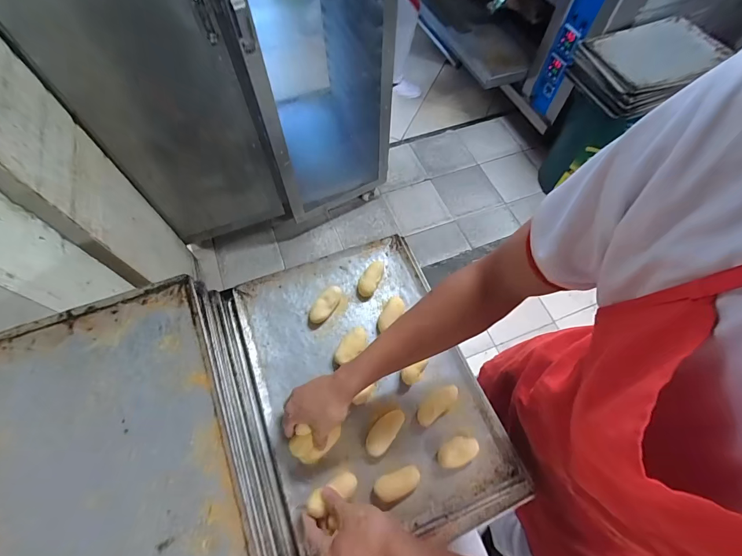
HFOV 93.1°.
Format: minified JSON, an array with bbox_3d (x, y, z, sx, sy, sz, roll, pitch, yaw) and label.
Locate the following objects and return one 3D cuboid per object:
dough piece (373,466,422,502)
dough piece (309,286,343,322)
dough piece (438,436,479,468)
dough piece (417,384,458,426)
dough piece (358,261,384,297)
[{"bbox_3d":[0.038,0.294,0.506,0.067,0.016,0.030,-21,66,-10],"label":"dough piece"},{"bbox_3d":[-0.079,0.048,0.623,0.031,0.023,0.074,32,68,14],"label":"dough piece"},{"bbox_3d":[0.131,0.259,0.526,0.062,0.014,0.034,-20,66,-9],"label":"dough piece"},{"bbox_3d":[0.105,0.200,0.557,0.077,0.014,0.032,-40,71,-17],"label":"dough piece"},{"bbox_3d":[0.002,-0.001,0.648,0.030,0.031,0.078,24,66,11],"label":"dough piece"}]

